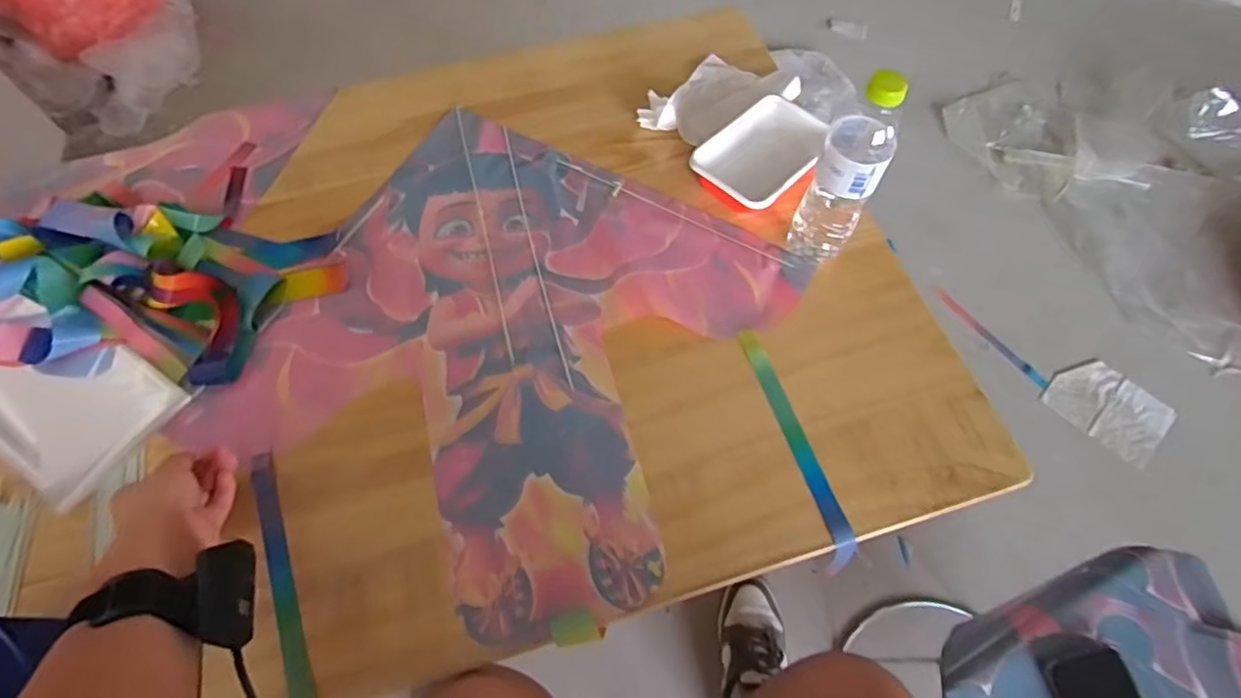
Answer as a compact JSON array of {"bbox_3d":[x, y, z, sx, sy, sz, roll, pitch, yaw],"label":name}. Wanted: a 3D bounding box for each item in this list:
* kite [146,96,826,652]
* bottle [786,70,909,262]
[{"bbox_3d":[-0.121,-0.014,0.671,0.507,0.009,0.510,26,67,13],"label":"kite"},{"bbox_3d":[0.233,-0.175,0.636,0.069,0.246,0.060,27,67,13],"label":"bottle"}]

